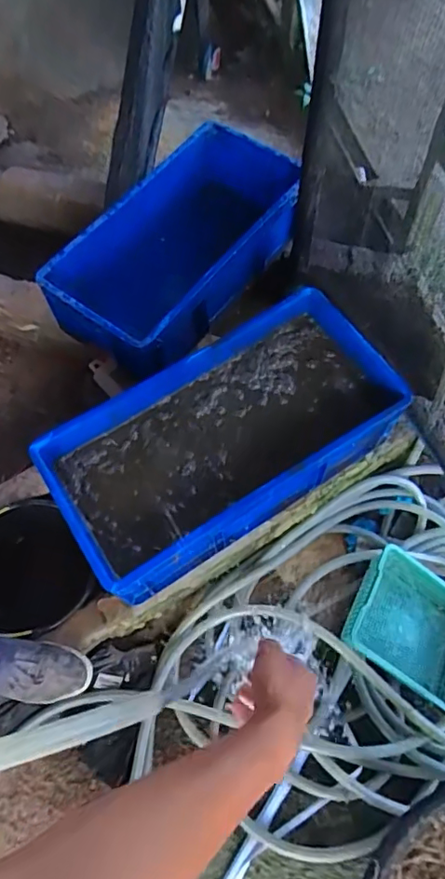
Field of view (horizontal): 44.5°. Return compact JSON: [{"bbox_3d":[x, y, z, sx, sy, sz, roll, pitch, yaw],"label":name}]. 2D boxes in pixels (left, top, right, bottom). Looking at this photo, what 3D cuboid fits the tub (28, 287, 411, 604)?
[{"bbox_3d":[0.007,-0.014,1.109,0.677,0.197,0.354,-33,70,-10],"label":"tub"}]

